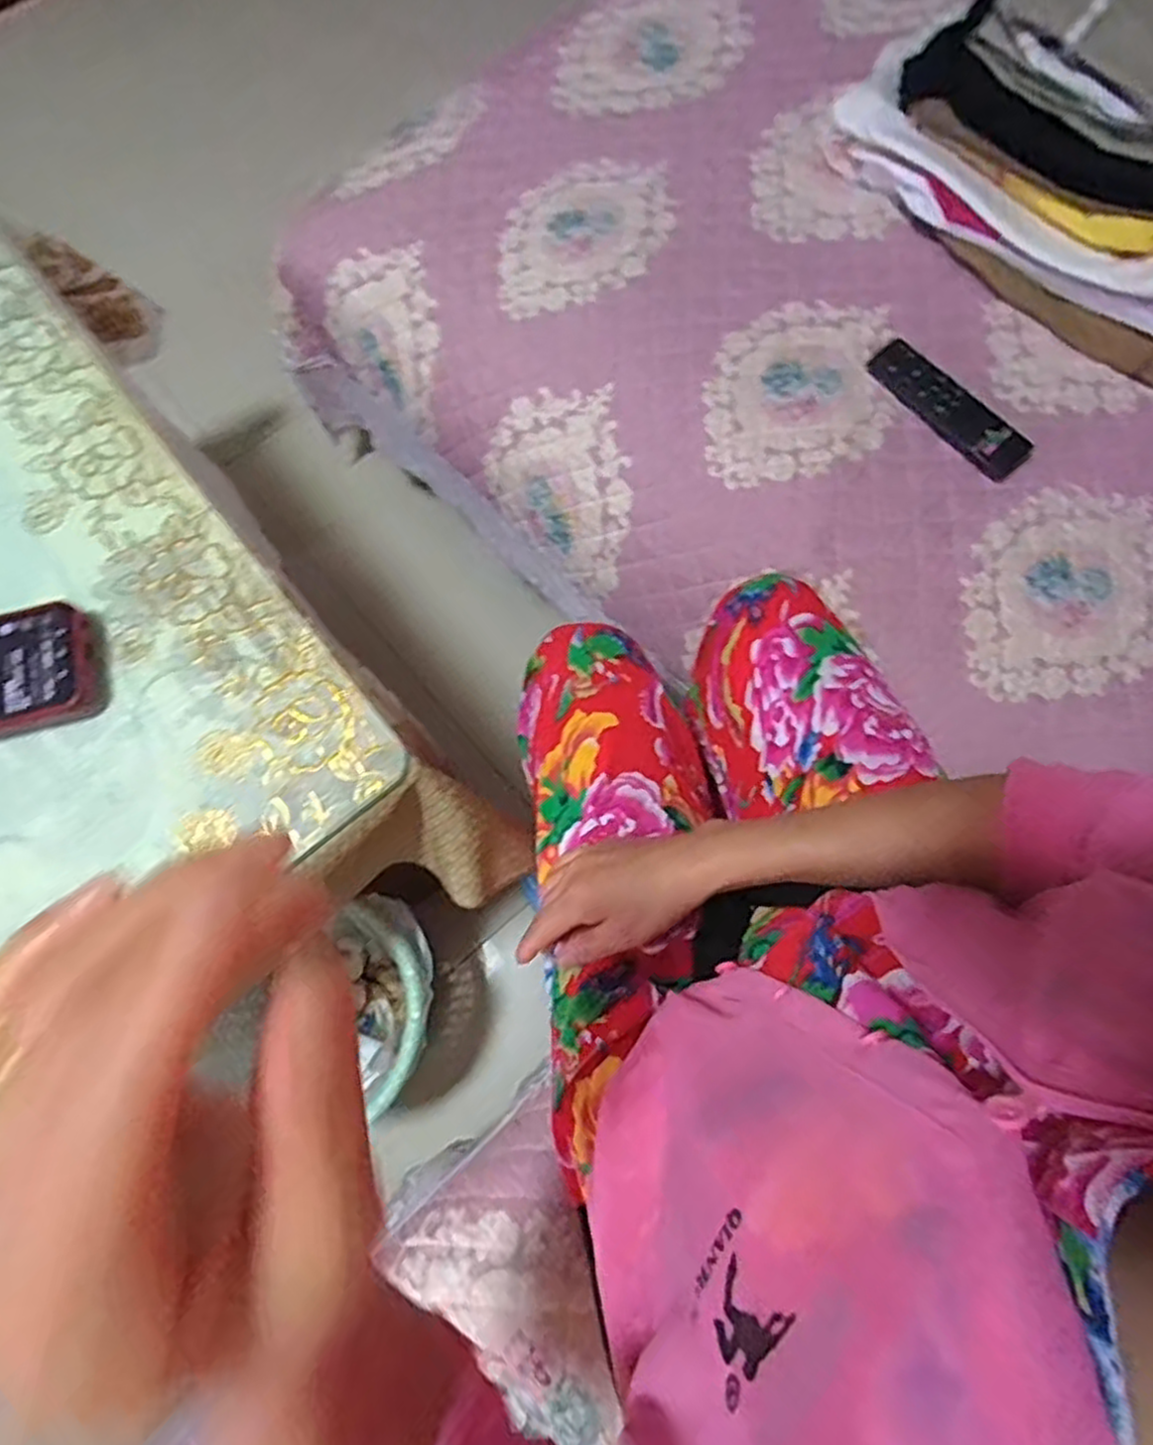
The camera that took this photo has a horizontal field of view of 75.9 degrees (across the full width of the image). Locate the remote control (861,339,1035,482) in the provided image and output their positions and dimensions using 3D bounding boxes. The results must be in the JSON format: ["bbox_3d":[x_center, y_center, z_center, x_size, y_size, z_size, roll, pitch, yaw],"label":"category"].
[{"bbox_3d":[0.313,-0.265,0.621,0.043,0.019,0.147,-41,76,-11],"label":"remote control"}]

